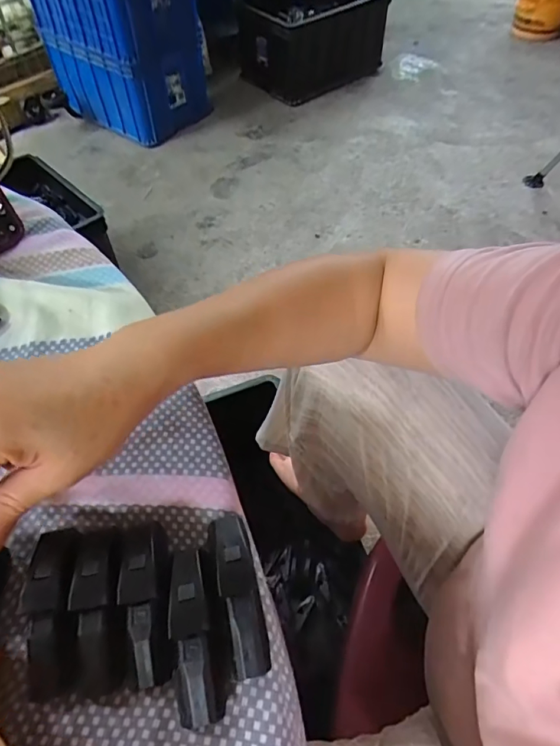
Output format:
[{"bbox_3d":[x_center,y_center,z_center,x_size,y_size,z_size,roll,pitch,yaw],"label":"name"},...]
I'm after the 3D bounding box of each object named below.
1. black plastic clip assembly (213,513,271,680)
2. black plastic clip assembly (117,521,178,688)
[{"bbox_3d":[-0.020,0.103,0.230,0.017,0.023,0.076,-11,56,-8],"label":"black plastic clip assembly"},{"bbox_3d":[-0.062,0.107,0.225,0.022,0.024,0.070,-9,56,-7],"label":"black plastic clip assembly"}]

